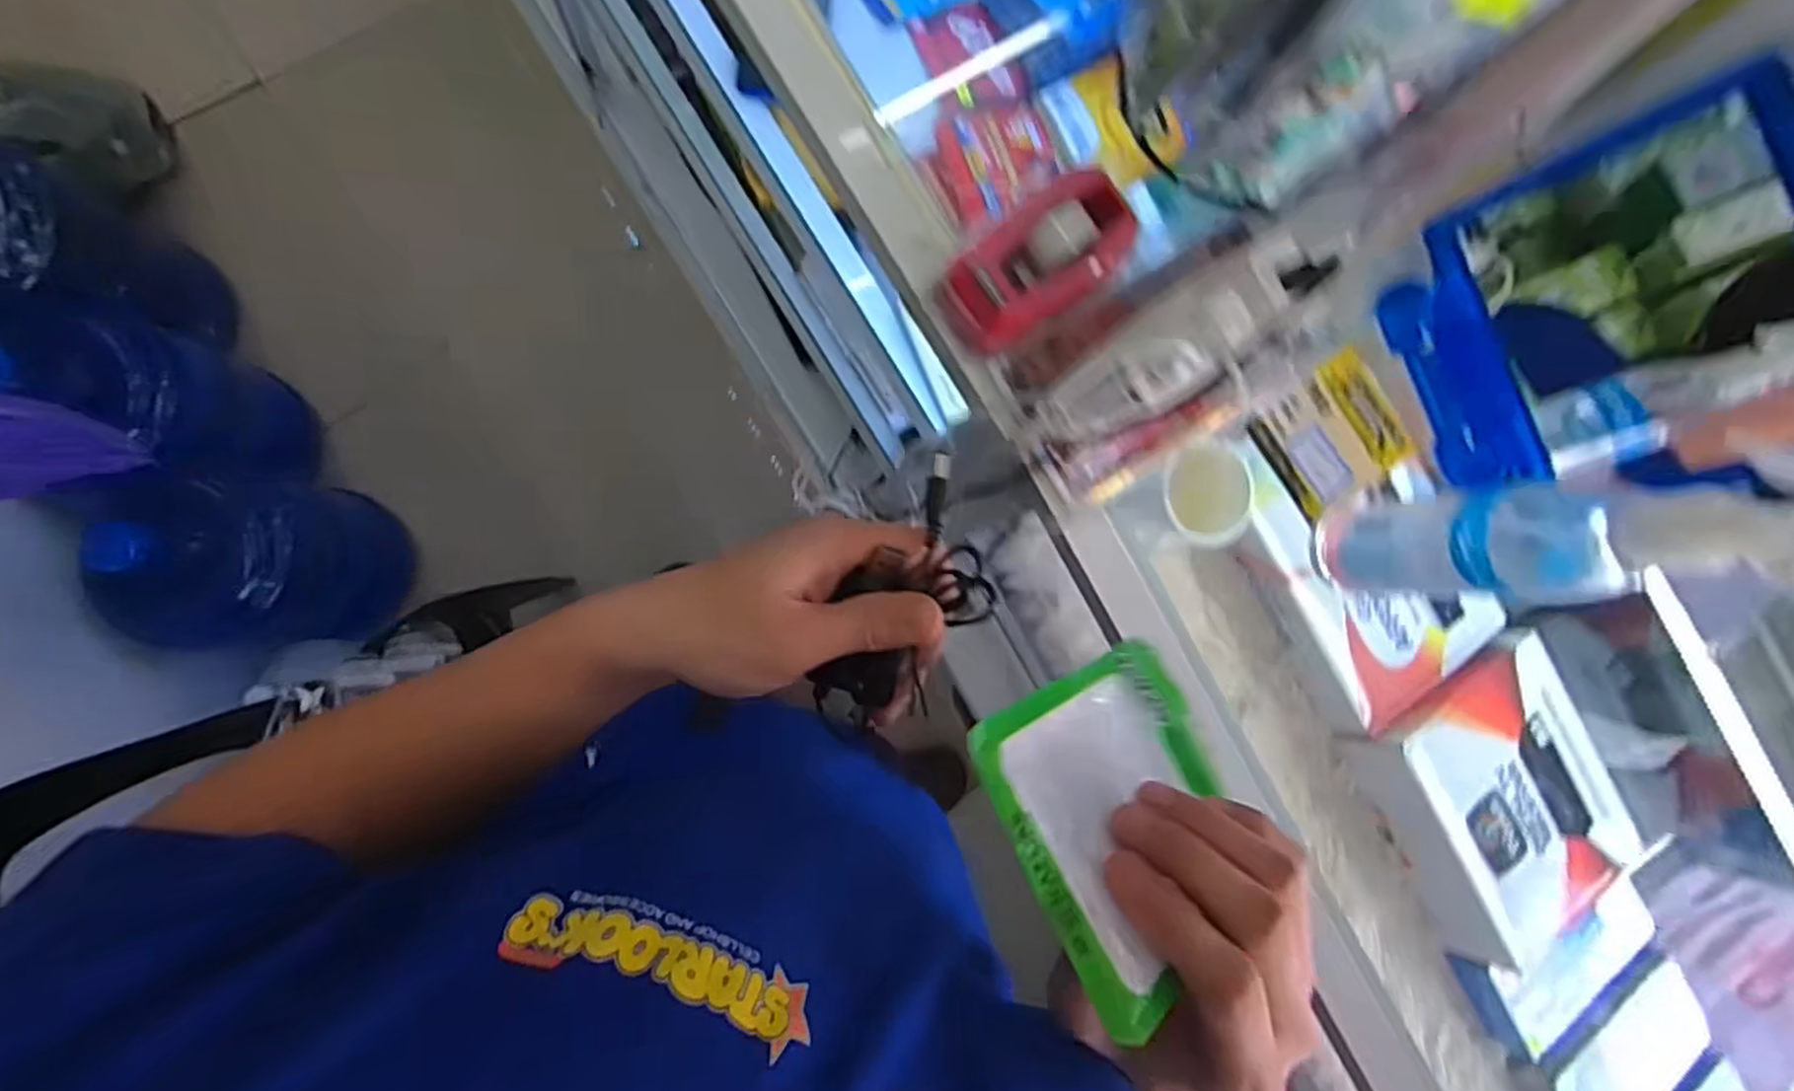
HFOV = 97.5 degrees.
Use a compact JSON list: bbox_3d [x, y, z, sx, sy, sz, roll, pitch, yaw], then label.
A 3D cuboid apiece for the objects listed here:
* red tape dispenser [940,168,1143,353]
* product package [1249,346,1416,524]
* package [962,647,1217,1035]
[{"bbox_3d":[0.072,-0.142,0.395,0.098,0.038,0.054,-36,92,-7],"label":"red tape dispenser"},{"bbox_3d":[0.244,-0.060,0.441,0.076,0.010,0.072,-36,92,-7],"label":"product package"},{"bbox_3d":[0.087,0.091,0.291,0.135,0.007,0.096,-14,69,-50],"label":"package"}]

